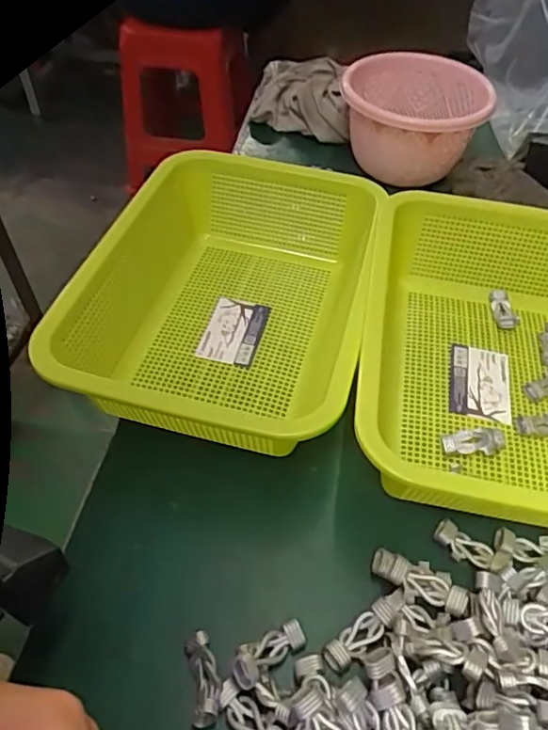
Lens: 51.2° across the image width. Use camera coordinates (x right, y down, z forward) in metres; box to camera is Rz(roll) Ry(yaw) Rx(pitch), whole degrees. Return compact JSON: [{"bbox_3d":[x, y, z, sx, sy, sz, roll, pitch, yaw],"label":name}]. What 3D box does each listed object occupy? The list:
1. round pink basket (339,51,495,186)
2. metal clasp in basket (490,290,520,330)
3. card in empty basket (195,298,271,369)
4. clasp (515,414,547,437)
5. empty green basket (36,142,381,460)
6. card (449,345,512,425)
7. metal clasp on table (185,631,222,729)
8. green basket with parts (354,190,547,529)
[{"bbox_3d":[0.140,-0.247,0.588,0.141,0.084,0.128,9,51,5],"label":"round pink basket"},{"bbox_3d":[0.189,-0.045,0.470,0.016,0.009,0.040,-1,48,0],"label":"metal clasp in basket"},{"bbox_3d":[-0.032,-0.026,0.455,0.044,0.004,0.065,14,50,4],"label":"card in empty basket"},{"bbox_3d":[0.191,0.040,0.399,0.041,0.008,0.015,-7,49,-5],"label":"clasp"},{"bbox_3d":[-0.030,-0.052,0.423,0.178,0.081,0.262,11,49,10],"label":"empty green basket"},{"bbox_3d":[0.154,0.014,0.428,0.043,0.005,0.067,9,50,9],"label":"card"},{"bbox_3d":[-0.036,0.159,0.289,0.015,0.012,0.041,-10,49,-8],"label":"metal clasp on table"},{"bbox_3d":[0.154,-0.010,0.389,0.181,0.070,0.260,9,49,8],"label":"green basket with parts"}]

